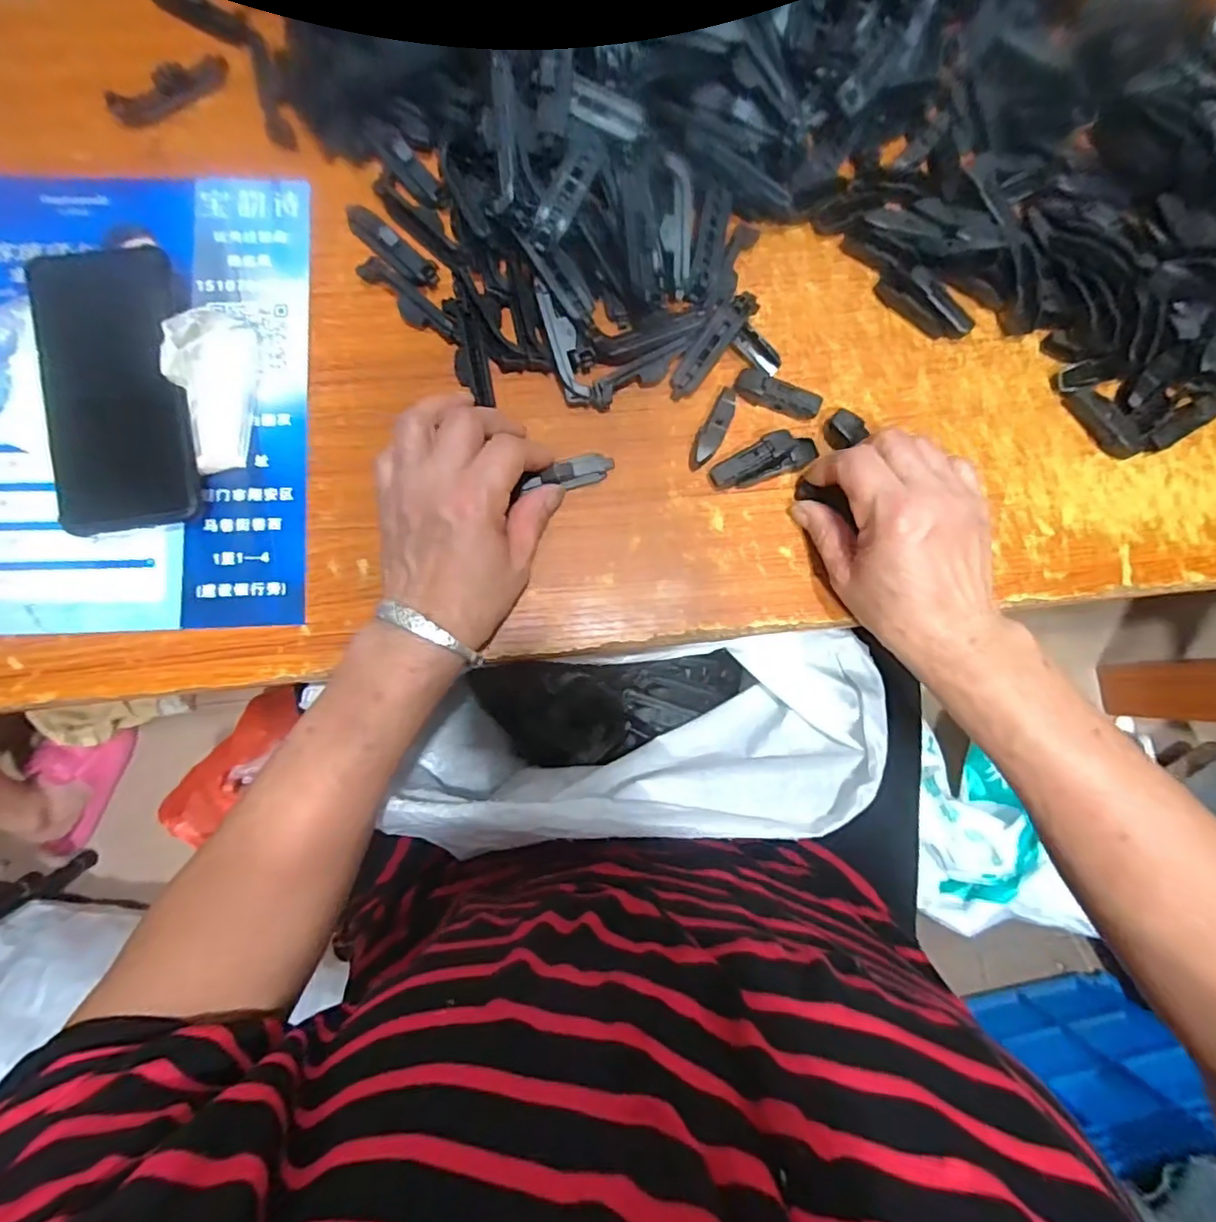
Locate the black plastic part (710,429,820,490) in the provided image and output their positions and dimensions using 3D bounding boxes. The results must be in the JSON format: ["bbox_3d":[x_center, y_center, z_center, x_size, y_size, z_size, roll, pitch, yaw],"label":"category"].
[{"bbox_3d":[0.095,-0.093,0.367,0.067,0.019,0.023,-20,84,-4],"label":"black plastic part"}]

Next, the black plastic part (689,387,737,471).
[{"bbox_3d":[0.065,-0.111,0.372,0.016,0.013,0.050,32,83,2],"label":"black plastic part"}]

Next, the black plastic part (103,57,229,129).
[{"bbox_3d":[-0.277,-0.332,0.379,0.075,0.010,0.026,-33,85,-6],"label":"black plastic part"}]

